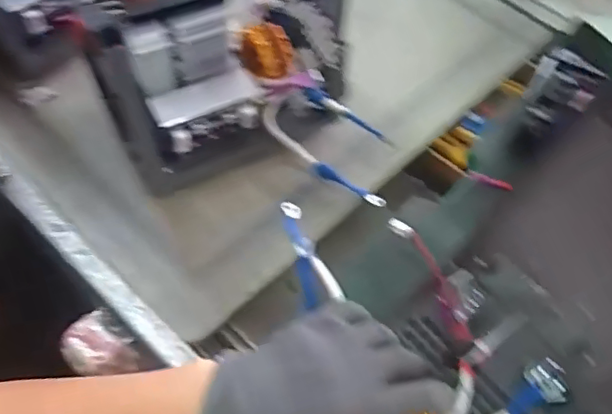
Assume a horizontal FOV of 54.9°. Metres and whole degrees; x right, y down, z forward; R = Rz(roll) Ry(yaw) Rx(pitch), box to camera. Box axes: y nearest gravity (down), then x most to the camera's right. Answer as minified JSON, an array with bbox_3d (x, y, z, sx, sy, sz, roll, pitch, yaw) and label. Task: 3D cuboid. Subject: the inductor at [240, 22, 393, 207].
[{"bbox_3d":[0.004,-0.090,0.583,0.081,0.063,0.216,-34,90,-20],"label":"inductor"}]

